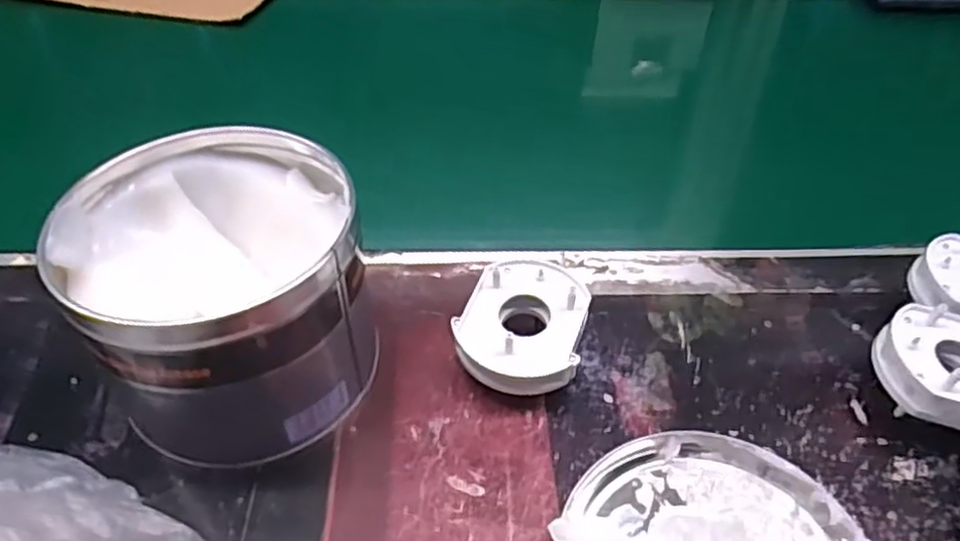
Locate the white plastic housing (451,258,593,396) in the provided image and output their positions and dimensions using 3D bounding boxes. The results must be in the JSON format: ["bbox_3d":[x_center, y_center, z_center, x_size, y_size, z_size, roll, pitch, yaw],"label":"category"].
[{"bbox_3d":[0.022,0.032,0.355,0.060,0.039,0.070,11,46,10],"label":"white plastic housing"}]

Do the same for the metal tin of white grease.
[{"bbox_3d":[-0.118,0.011,0.328,0.125,0.101,0.125,1,45,-1],"label":"metal tin of white grease"}]

